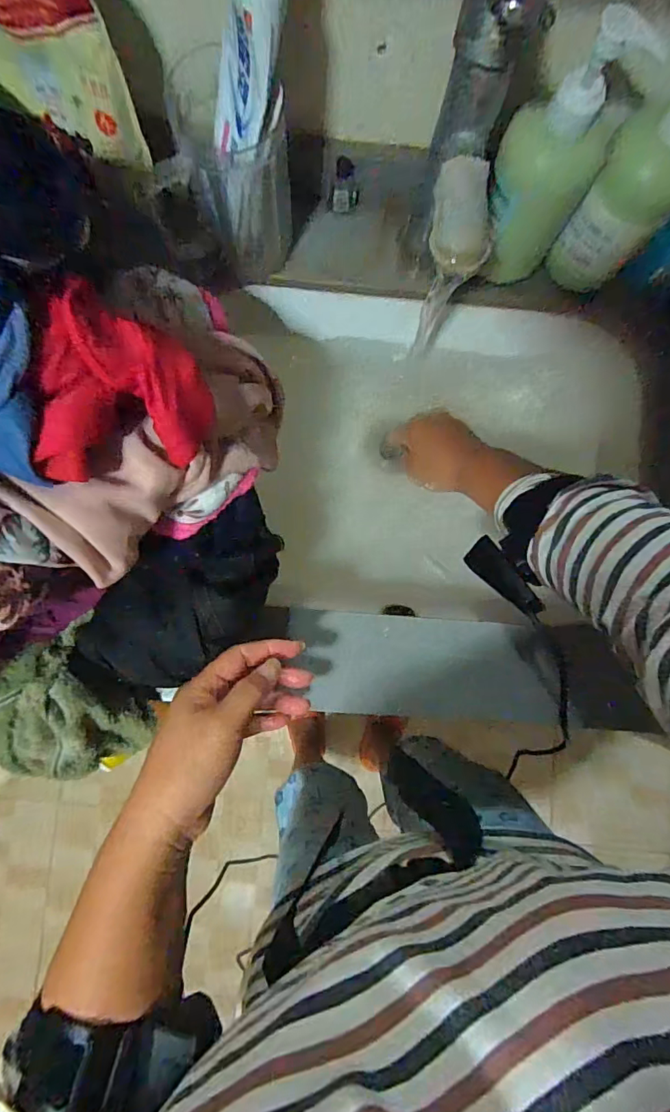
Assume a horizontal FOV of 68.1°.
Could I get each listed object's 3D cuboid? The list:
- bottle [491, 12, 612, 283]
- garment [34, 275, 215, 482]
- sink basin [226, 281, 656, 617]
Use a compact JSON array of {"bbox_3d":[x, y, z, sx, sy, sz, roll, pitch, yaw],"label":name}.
[{"bbox_3d":[0.150,-0.275,0.357,0.069,0.173,0.052,26,84,0],"label":"bottle"},{"bbox_3d":[-0.108,-0.080,0.260,0.074,0.050,0.094,14,84,-1],"label":"garment"},{"bbox_3d":[0.101,-0.103,0.506,0.367,0.108,0.321,-2,85,-3],"label":"sink basin"}]

